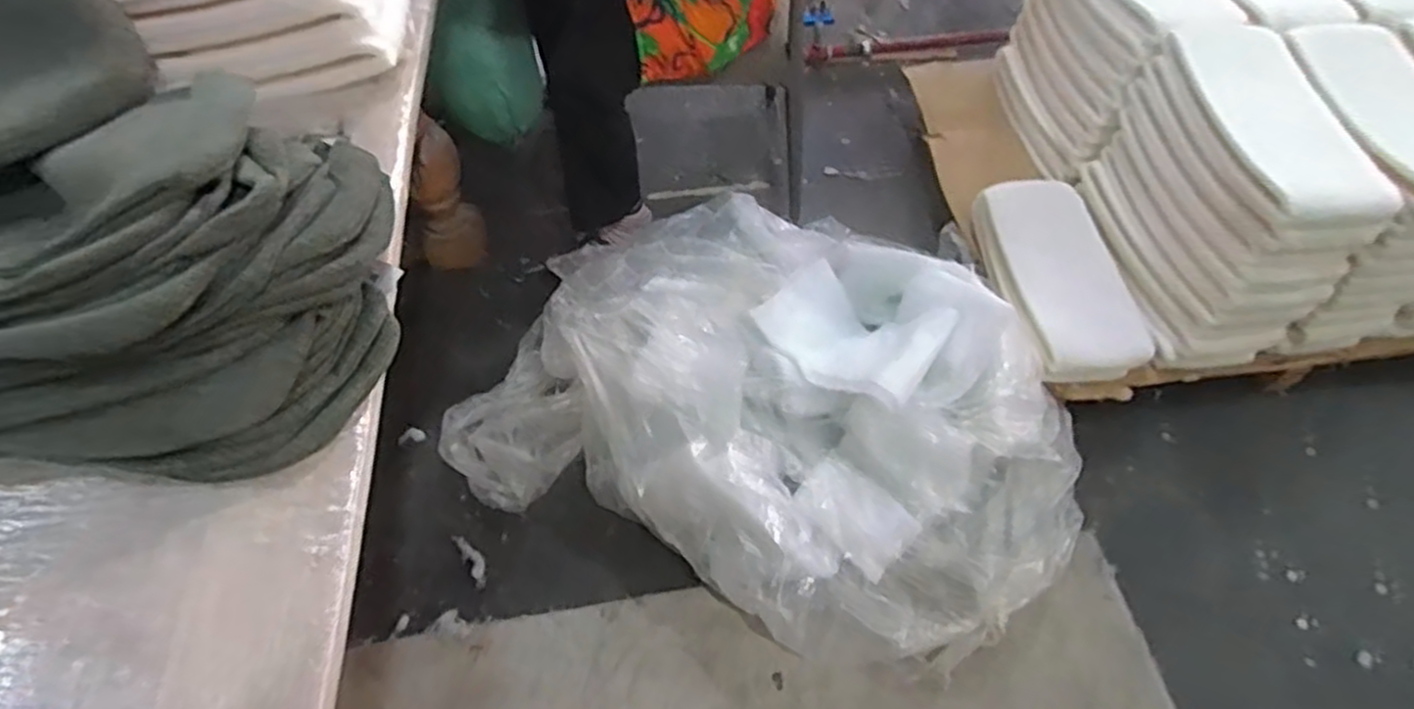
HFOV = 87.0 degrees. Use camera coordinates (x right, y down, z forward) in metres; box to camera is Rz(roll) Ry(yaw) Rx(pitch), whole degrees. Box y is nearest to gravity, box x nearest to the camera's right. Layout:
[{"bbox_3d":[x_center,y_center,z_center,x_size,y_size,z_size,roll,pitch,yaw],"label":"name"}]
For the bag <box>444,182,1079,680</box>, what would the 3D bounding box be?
[{"bbox_3d":[0.160,0.106,1.313,0.968,0.300,0.681,22,60,17],"label":"bag"}]

